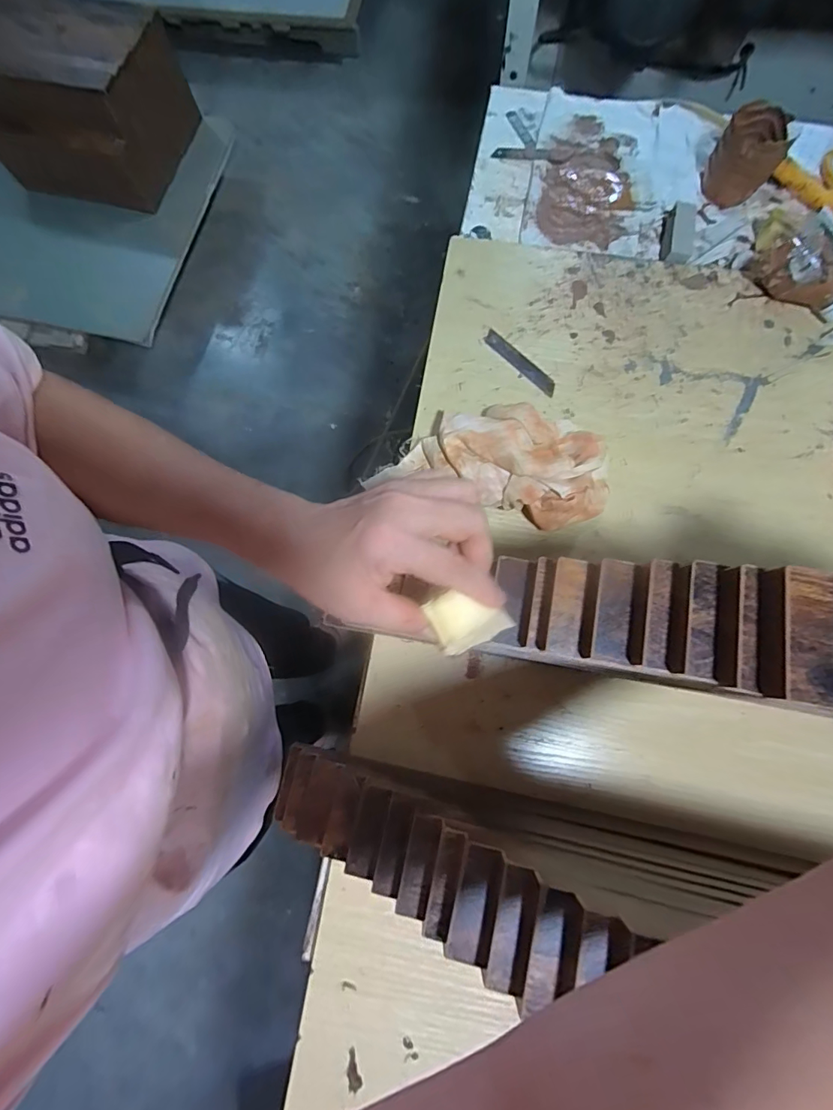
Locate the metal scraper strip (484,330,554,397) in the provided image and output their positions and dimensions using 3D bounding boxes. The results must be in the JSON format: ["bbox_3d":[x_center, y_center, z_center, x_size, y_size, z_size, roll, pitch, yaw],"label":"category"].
[{"bbox_3d":[0.112,-0.206,0.498,0.017,0.004,0.095,-44,81,-12],"label":"metal scraper strip"}]

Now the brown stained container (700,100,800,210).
[{"bbox_3d":[0.369,-0.447,0.521,0.068,0.060,0.072,0,77,1],"label":"brown stained container"}]

